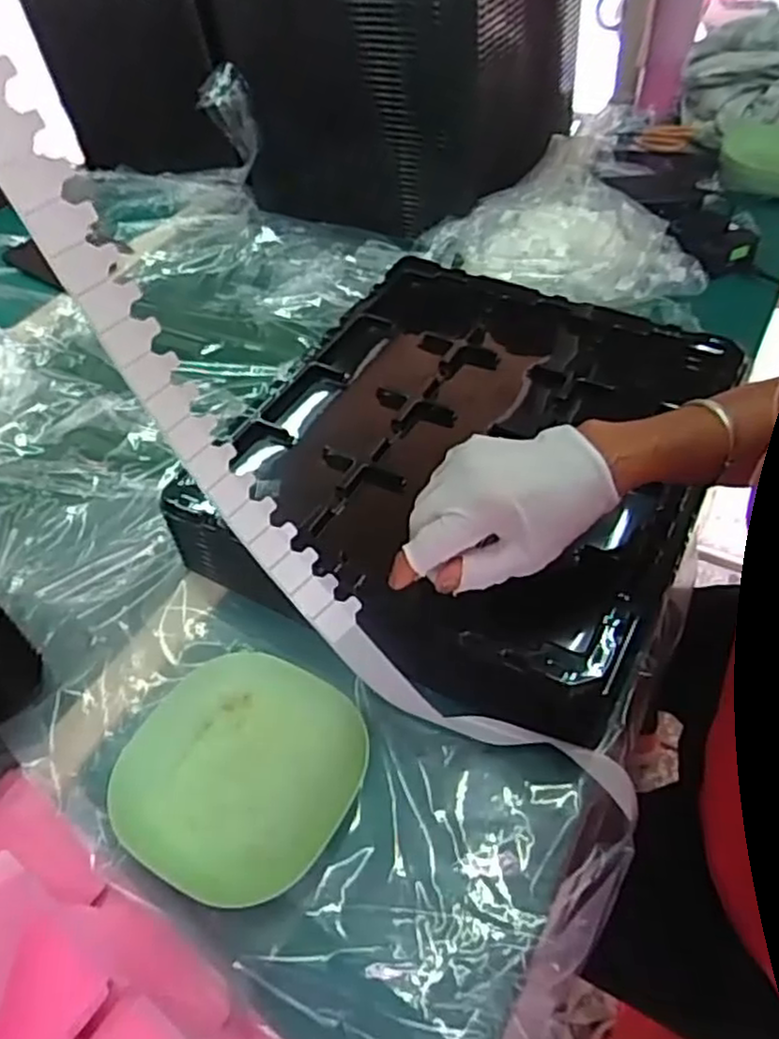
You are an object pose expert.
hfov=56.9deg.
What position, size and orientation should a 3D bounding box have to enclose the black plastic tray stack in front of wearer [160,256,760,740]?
[{"bbox_3d":[0.074,-0.059,0.601,0.331,0.091,0.367,24,55,25],"label":"black plastic tray stack in front of wearer"}]

